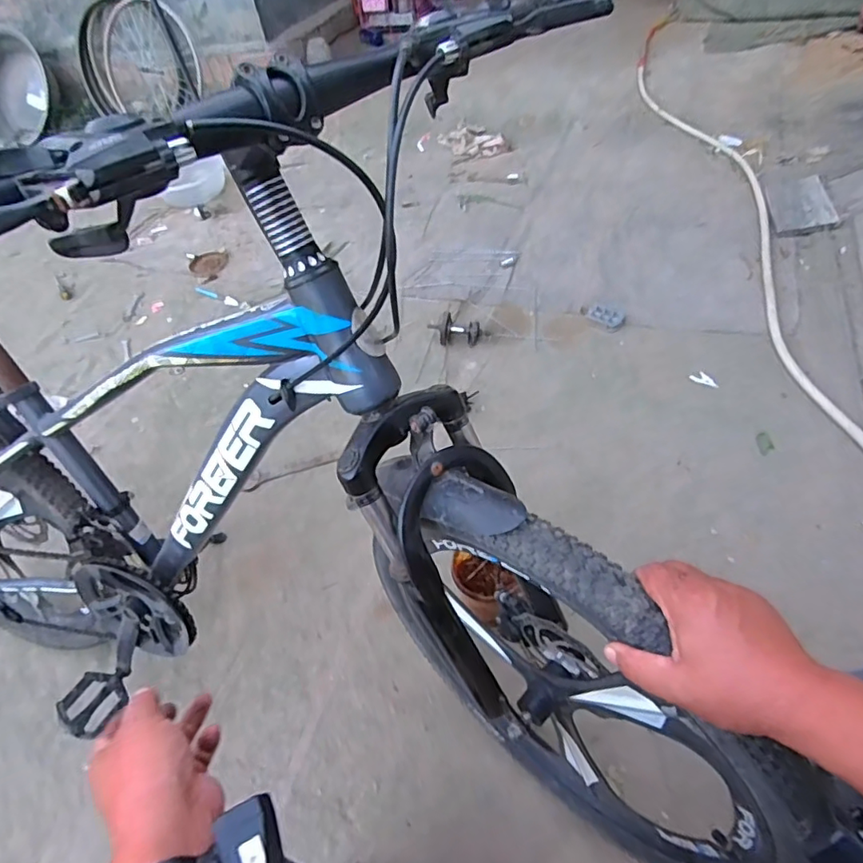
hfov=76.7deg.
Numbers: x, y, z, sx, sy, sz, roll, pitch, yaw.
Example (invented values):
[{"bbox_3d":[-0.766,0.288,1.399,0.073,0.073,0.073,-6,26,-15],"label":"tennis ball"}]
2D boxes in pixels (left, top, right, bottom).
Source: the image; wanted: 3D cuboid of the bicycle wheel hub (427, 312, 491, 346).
[{"bbox_3d":[0.070,-0.274,1.457,0.172,0.064,0.067,2,50,11],"label":"bicycle wheel hub"}]

